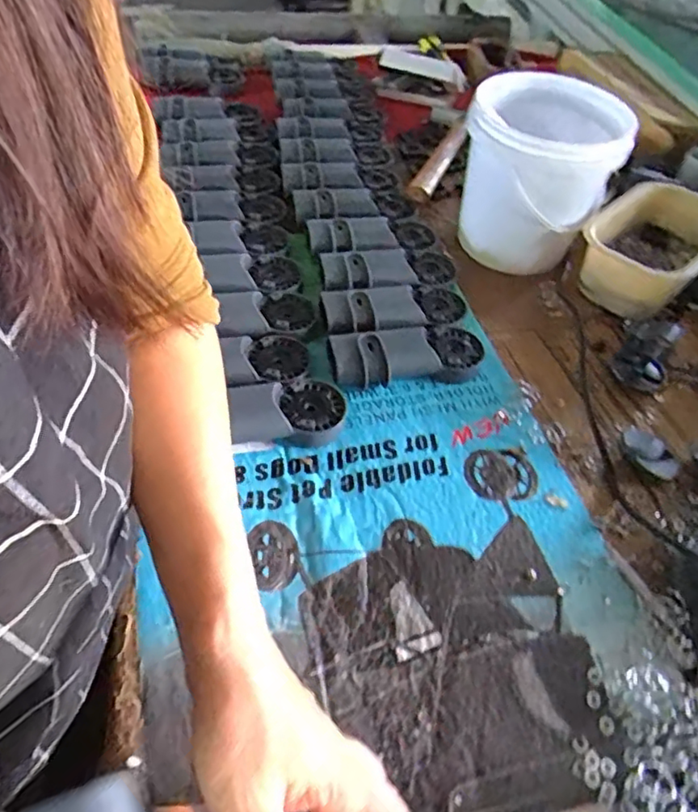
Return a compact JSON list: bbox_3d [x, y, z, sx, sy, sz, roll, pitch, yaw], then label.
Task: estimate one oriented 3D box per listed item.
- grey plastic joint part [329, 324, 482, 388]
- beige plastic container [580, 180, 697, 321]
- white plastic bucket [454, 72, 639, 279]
[{"bbox_3d":[0.058,-0.052,0.609,0.157,0.040,0.063,-5,52,-10],"label":"grey plastic joint part"},{"bbox_3d":[0.359,-0.188,0.727,0.139,0.078,0.198,38,57,23],"label":"beige plastic container"},{"bbox_3d":[0.222,-0.275,0.731,0.170,0.179,0.193,21,52,11],"label":"white plastic bucket"}]

